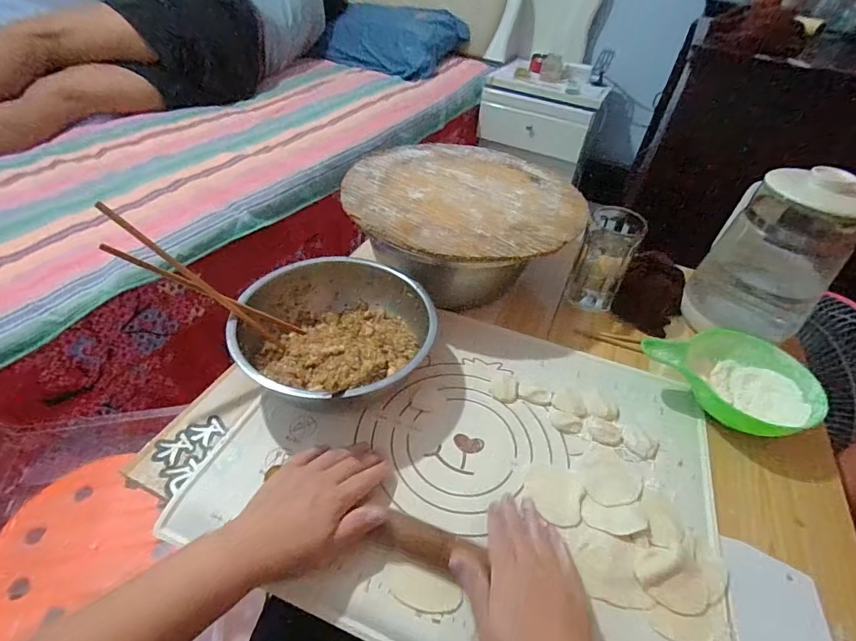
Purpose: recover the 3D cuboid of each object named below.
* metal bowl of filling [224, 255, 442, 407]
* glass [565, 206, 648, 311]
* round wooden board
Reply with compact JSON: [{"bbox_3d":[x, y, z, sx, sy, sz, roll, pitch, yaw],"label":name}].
[{"bbox_3d":[-0.109,0.013,0.535,0.222,0.080,0.215,3,45,-3],"label":"metal bowl of filling"},{"bbox_3d":[0.257,-0.089,0.638,0.072,0.144,0.061,21,46,15],"label":"glass"},{"bbox_3d":[0.054,-0.195,0.656,0.348,0.020,0.346,3,45,-3],"label":"round wooden board"}]

